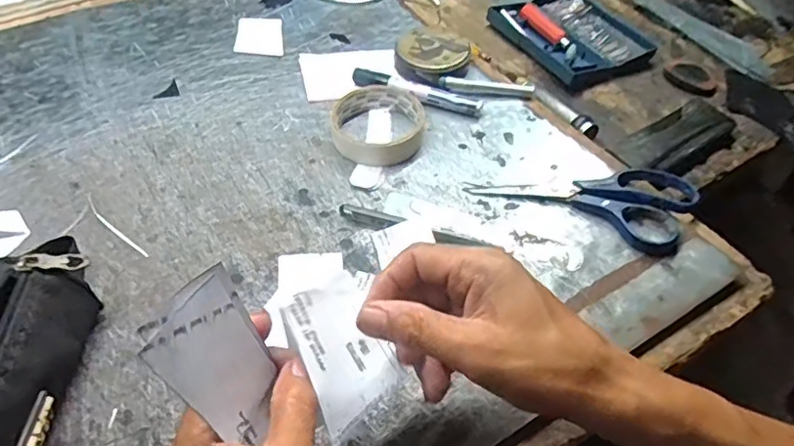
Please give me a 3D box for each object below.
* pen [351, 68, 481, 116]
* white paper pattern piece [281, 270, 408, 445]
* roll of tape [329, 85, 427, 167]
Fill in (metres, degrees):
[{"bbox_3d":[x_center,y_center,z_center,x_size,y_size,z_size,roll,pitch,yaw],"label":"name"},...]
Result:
[{"bbox_3d":[0.018,-0.126,0.562,0.133,0.017,0.019,19,51,14],"label":"pen"},{"bbox_3d":[-0.028,0.068,0.307,0.050,0.010,0.075,-17,79,-37],"label":"white paper pattern piece"},{"bbox_3d":[-0.016,-0.090,0.525,0.084,0.024,0.086,1,49,-1],"label":"roll of tape"}]

